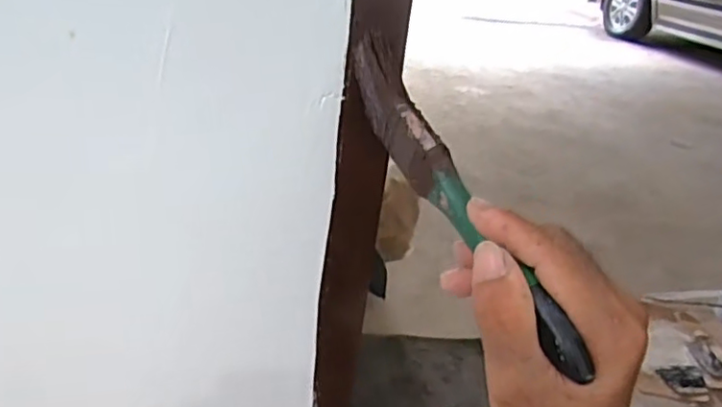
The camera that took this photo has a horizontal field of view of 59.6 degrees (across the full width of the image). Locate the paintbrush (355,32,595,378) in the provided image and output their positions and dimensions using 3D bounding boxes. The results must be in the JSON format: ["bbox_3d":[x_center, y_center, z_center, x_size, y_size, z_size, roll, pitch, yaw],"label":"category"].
[{"bbox_3d":[0.044,-0.004,0.304,0.014,0.034,0.193,-11,56,-33],"label":"paintbrush"}]

